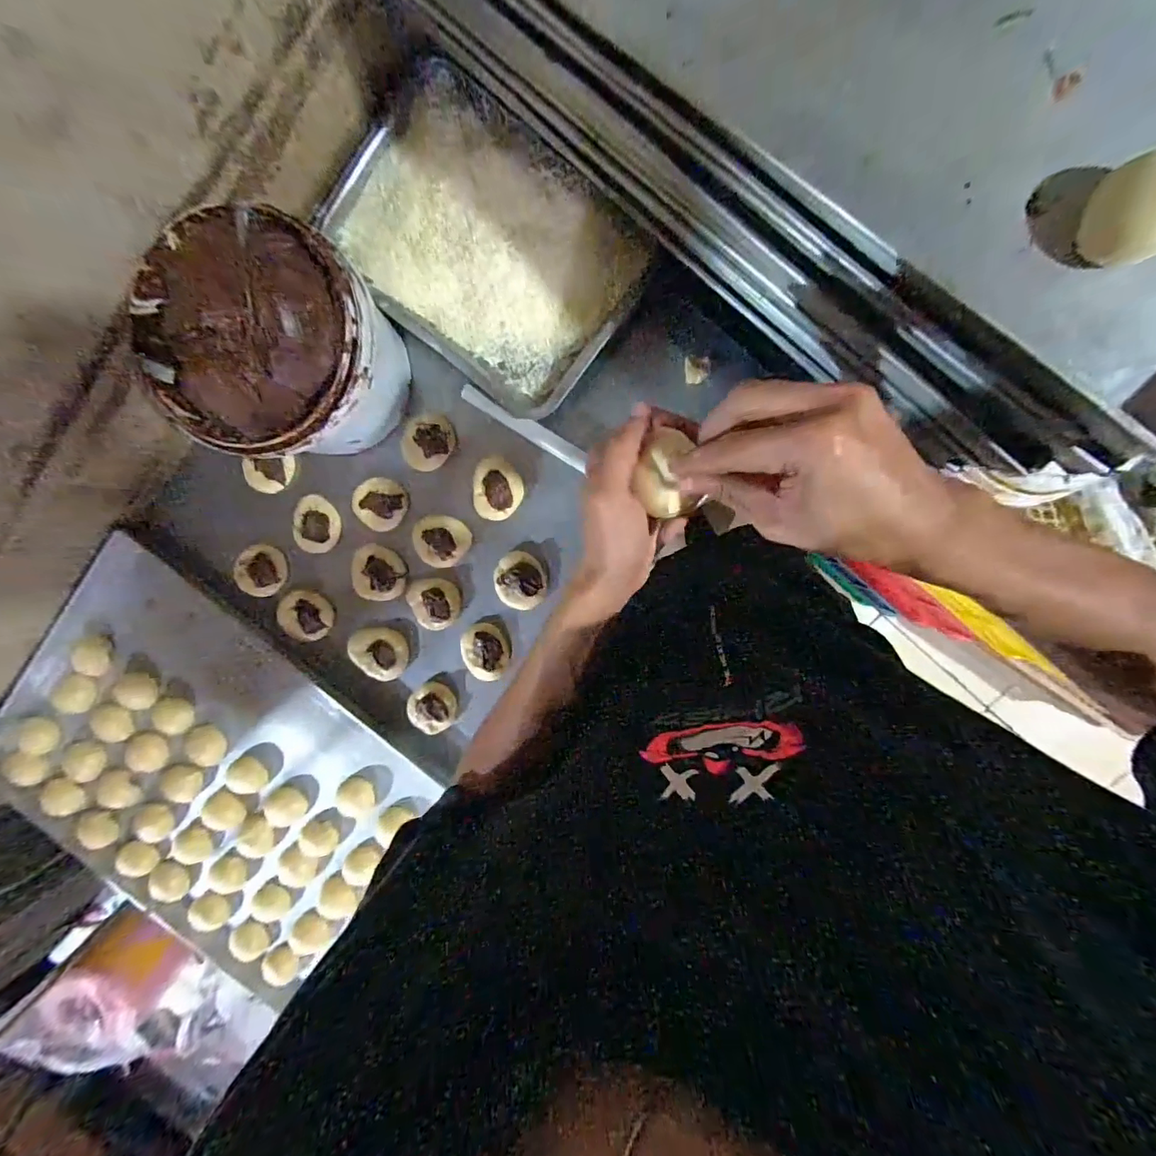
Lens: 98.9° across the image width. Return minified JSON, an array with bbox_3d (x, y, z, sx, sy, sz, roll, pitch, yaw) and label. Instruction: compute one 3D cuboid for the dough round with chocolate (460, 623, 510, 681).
[{"bbox_3d":[-0.120,0.095,0.646,0.061,0.023,0.075,-17,96,7],"label":"dough round with chocolate"}]

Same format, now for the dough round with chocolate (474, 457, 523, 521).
[{"bbox_3d":[-0.101,-0.110,0.610,0.062,0.023,0.075,-2,97,5],"label":"dough round with chocolate"}]

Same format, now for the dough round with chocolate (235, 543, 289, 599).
[{"bbox_3d":[-0.422,-0.009,0.655,0.062,0.012,0.067,1,97,5],"label":"dough round with chocolate"}]

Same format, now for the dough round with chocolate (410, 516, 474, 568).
[{"bbox_3d":[-0.176,-0.048,0.631,0.071,0.018,0.062,30,99,1],"label":"dough round with chocolate"}]

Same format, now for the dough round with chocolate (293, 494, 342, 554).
[{"bbox_3d":[-0.339,-0.069,0.638,0.055,0.015,0.071,-12,96,7],"label":"dough round with chocolate"}]

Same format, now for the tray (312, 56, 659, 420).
[{"bbox_3d":[-0.108,-0.371,0.563,0.333,0.047,0.238,40,99,-2],"label":"tray"}]

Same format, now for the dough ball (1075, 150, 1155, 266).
[{"bbox_3d":[0.318,-0.210,0.283,0.045,0.037,0.050,-10,96,6],"label":"dough ball"}]

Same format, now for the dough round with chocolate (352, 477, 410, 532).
[{"bbox_3d":[-0.252,-0.094,0.629,0.065,0.013,0.065,1,97,5],"label":"dough round with chocolate"}]

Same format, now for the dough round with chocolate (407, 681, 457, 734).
[{"bbox_3d":[-0.194,0.173,0.662,0.064,0.024,0.064,1,97,5],"label":"dough round with chocolate"}]

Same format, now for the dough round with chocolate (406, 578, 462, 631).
[{"bbox_3d":[-0.189,0.034,0.638,0.069,0.022,0.064,1,97,5],"label":"dough round with chocolate"}]

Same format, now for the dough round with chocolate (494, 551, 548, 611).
[{"bbox_3d":[-0.073,0.003,0.629,0.067,0.034,0.070,1,97,5],"label":"dough round with chocolate"}]

